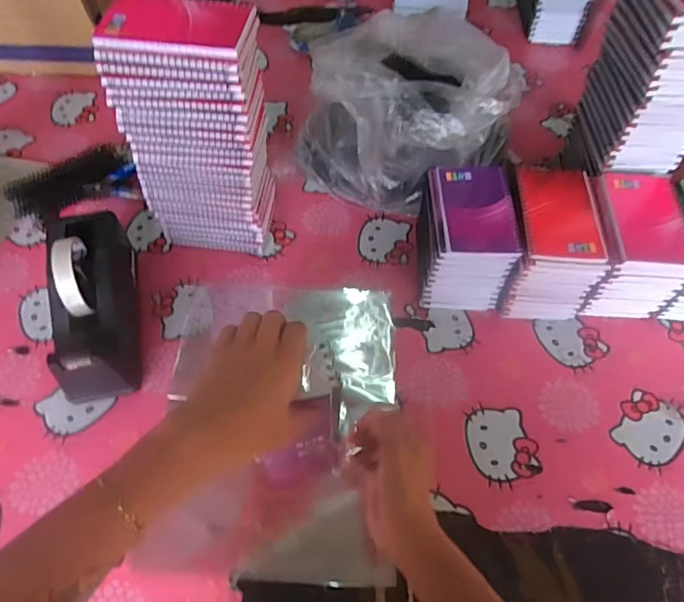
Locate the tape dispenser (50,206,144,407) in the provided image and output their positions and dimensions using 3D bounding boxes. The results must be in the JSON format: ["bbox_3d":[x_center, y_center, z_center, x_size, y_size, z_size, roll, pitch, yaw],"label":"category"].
[{"bbox_3d":[-0.277,0.001,0.580,0.076,0.118,0.207,-10,59,-7],"label":"tape dispenser"}]

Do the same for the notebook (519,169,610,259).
[{"bbox_3d":[0.246,-0.099,0.577,0.083,0.010,0.126,4,58,1],"label":"notebook"}]

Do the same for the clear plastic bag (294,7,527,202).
[{"bbox_3d":[0.085,-0.250,0.685,0.262,0.214,0.215,37,64,19],"label":"clear plastic bag"}]

